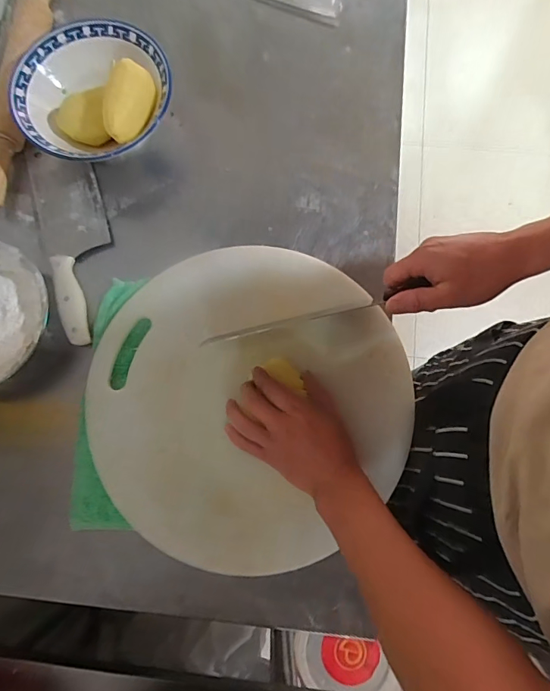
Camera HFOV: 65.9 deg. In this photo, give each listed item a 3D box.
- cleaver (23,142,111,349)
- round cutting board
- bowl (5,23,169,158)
[{"bbox_3d":[-0.255,-0.141,0.542,0.080,0.017,0.278,-18,77,-5],"label":"cleaver"},{"bbox_3d":[-0.033,0.053,0.498,0.359,0.043,0.351,0,76,-1],"label":"round cutting board"},{"bbox_3d":[-0.227,-0.314,0.535,0.179,0.084,0.188,0,76,-1],"label":"bowl"}]

